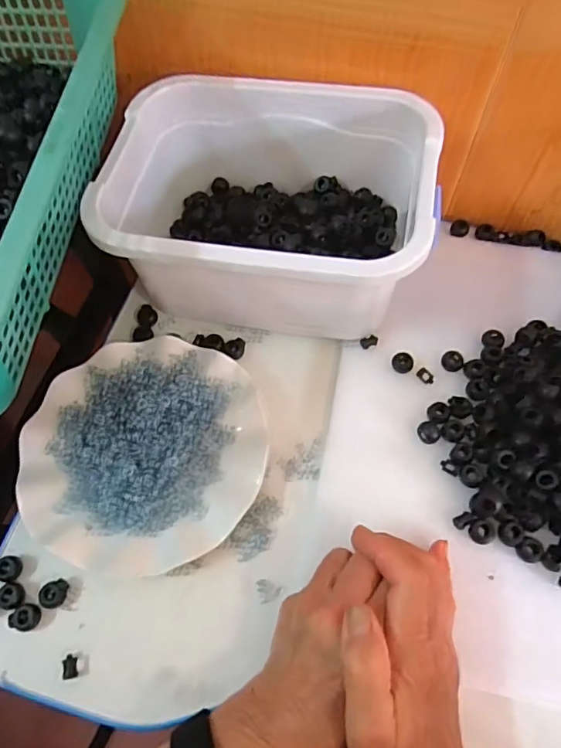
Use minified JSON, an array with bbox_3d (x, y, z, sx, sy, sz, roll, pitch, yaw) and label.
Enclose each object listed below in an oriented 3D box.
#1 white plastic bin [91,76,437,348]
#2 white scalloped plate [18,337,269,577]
[{"bbox_3d":[-0.009,-0.135,0.441,0.249,0.114,0.192,10,66,6],"label":"white plastic bin"},{"bbox_3d":[-0.105,0.055,0.402,0.179,0.027,0.179,-36,68,-16],"label":"white scalloped plate"}]

